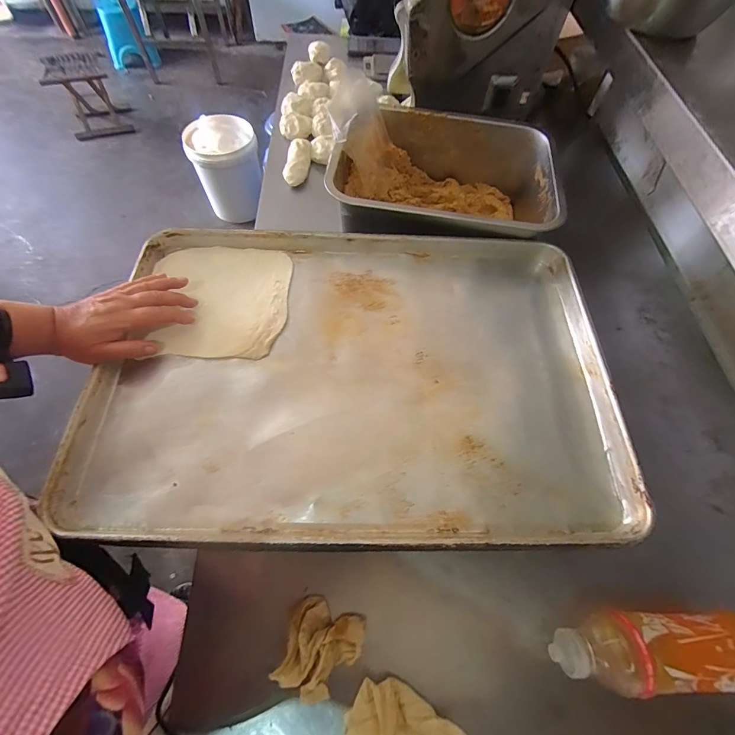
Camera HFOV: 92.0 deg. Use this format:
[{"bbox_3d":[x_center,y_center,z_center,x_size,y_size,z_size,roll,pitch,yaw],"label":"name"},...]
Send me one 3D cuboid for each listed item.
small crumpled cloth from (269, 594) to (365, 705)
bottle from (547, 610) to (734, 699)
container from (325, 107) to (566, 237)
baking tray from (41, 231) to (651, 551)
[{"bbox_3d":[-0.050,0.298,0.375,0.077,0.025,0.082,21,63,7],"label":"small crumpled cloth"},{"bbox_3d":[0.305,0.292,0.367,0.224,0.062,0.066,1,63,-3],"label":"bottle"},{"bbox_3d":[0.123,-0.294,0.599,0.348,0.120,0.259,6,63,0],"label":"container"},{"bbox_3d":[-0.010,-0.006,0.438,0.591,0.036,0.402,2,63,-2],"label":"baking tray"}]

